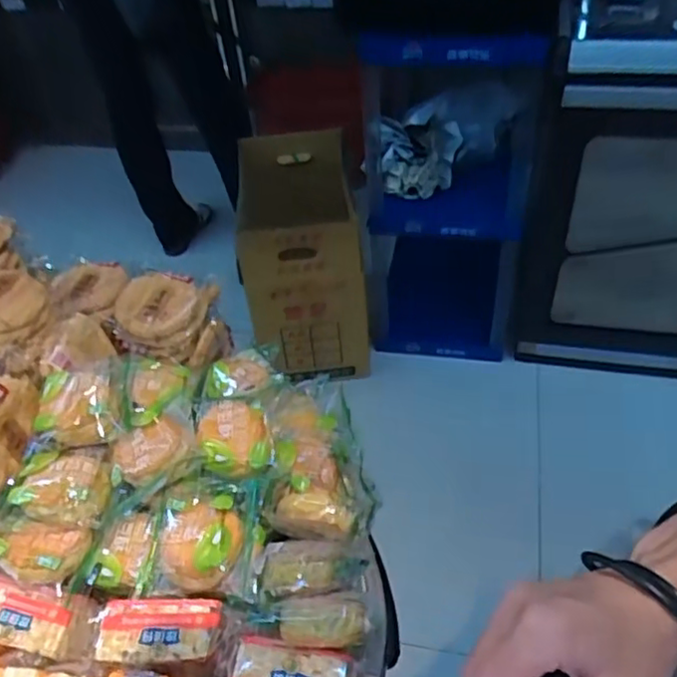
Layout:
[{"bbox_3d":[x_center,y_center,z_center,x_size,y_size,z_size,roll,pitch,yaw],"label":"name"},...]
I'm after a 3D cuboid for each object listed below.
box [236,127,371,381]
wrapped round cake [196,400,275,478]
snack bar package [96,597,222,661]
[{"bbox_3d":[-0.101,-0.230,1.750,0.288,0.507,0.474,-8,45,-2],"label":"box"},{"bbox_3d":[-0.074,0.069,0.464,0.049,0.024,0.055,-14,46,-7],"label":"wrapped round cake"},{"bbox_3d":[-0.110,0.177,0.404,0.069,0.013,0.036,-6,45,1],"label":"snack bar package"}]

